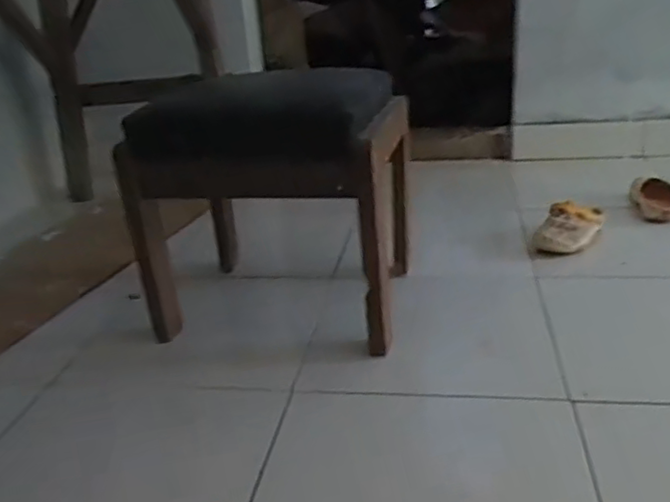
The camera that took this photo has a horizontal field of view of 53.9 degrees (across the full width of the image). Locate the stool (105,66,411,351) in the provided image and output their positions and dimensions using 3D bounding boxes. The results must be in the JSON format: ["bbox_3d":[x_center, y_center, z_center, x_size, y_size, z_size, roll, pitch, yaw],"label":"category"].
[{"bbox_3d":[-0.092,-0.091,1.163,0.424,0.427,0.334,1,23,15],"label":"stool"}]

